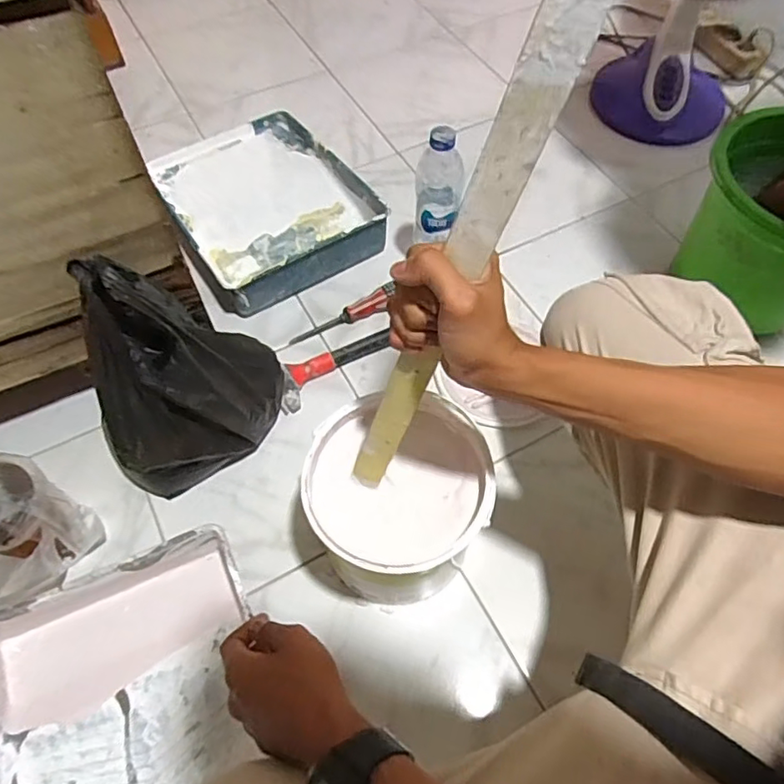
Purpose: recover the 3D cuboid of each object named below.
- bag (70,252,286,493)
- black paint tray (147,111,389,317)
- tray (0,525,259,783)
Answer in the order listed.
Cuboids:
[{"bbox_3d":[-0.229,-0.025,0.653,0.132,0.295,0.224,26,63,14],"label":"bag"},{"bbox_3d":[-0.219,-0.312,0.967,0.285,0.082,0.375,-30,63,-16],"label":"black paint tray"},{"bbox_3d":[-0.253,0.351,0.568,0.289,0.078,0.360,-21,61,-12],"label":"tray"}]

